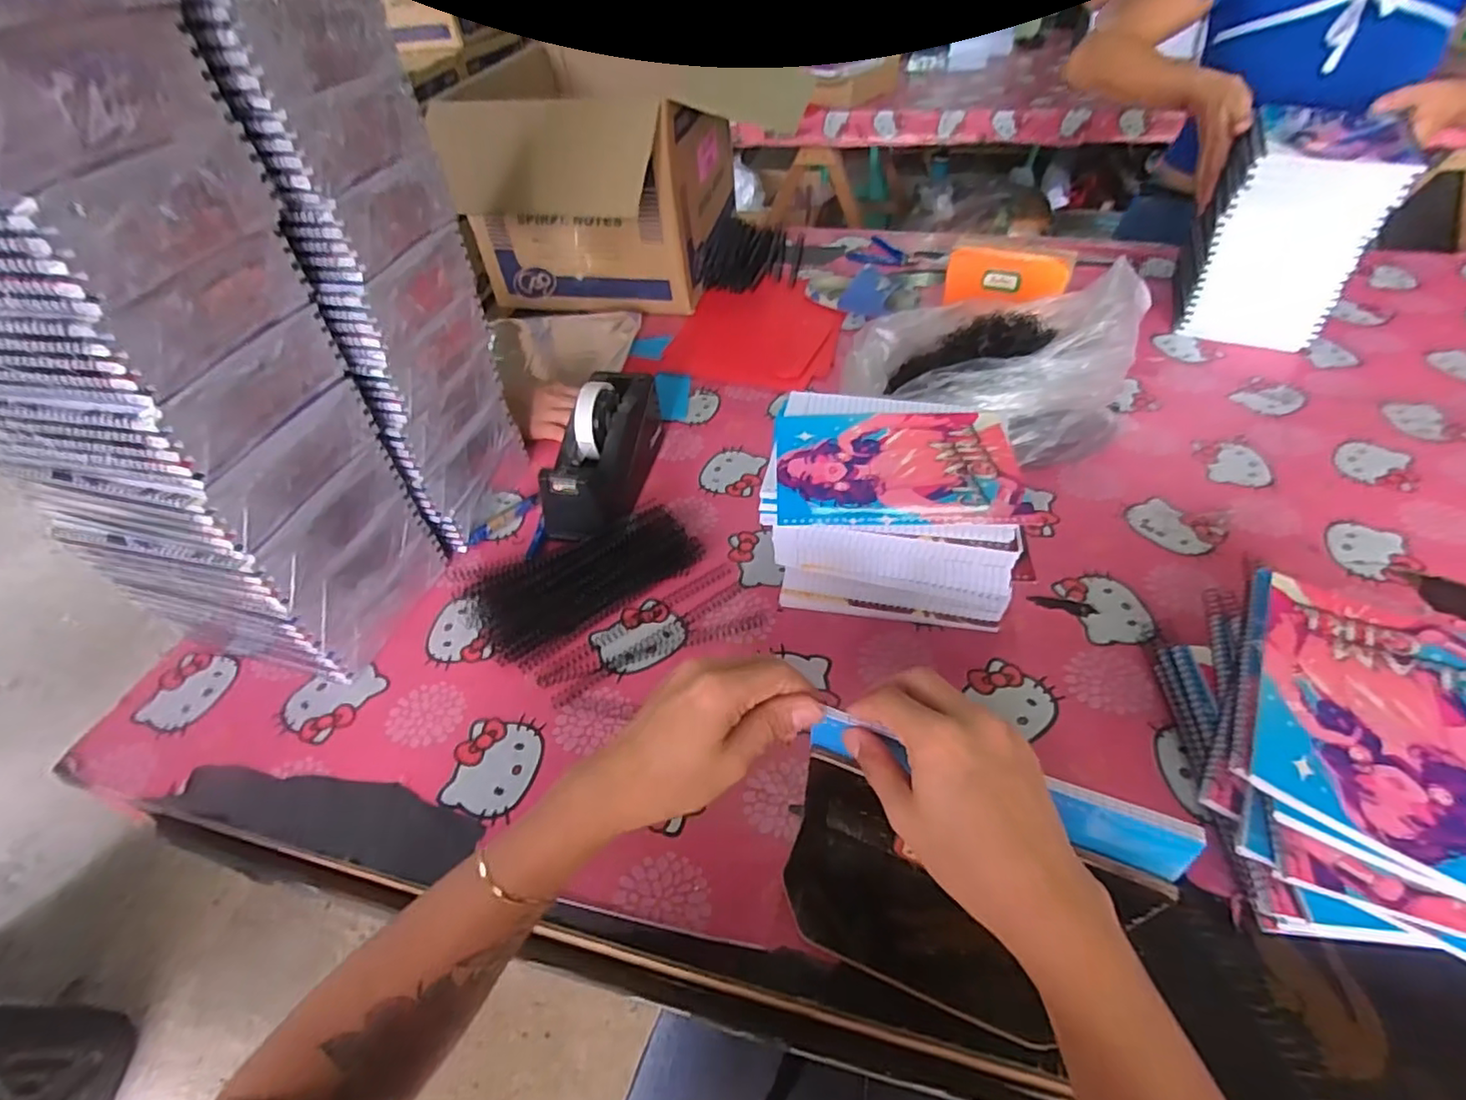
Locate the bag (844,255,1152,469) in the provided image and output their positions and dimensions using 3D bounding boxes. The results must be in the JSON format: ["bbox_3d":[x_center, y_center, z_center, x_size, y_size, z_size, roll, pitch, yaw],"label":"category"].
[{"bbox_3d":[0.279,-0.199,0.720,0.300,0.159,0.187,-6,46,-3],"label":"bag"}]

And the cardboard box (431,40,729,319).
[{"bbox_3d":[-0.210,-0.587,1.046,0.341,0.265,0.394,6,46,9],"label":"cardboard box"}]

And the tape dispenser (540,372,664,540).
[{"bbox_3d":[-0.140,-0.109,0.696,0.085,0.107,0.221,7,47,11],"label":"tape dispenser"}]

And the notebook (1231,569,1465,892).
[{"bbox_3d":[0.416,0.105,0.404,0.157,0.013,0.195,21,51,23],"label":"notebook"}]

